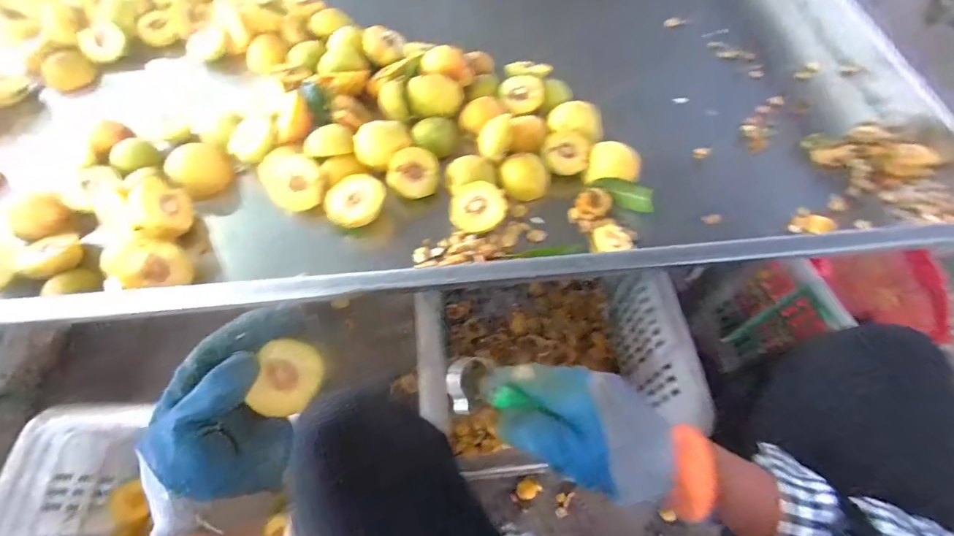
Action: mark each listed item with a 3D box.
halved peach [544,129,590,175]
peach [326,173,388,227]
[{"bbox_3d":[0.110,-0.142,0.532,0.054,0.030,0.060,11,60,7],"label":"halved peach"},{"bbox_3d":[-0.142,-0.077,0.493,0.057,0.026,0.068,15,61,9],"label":"peach"}]

